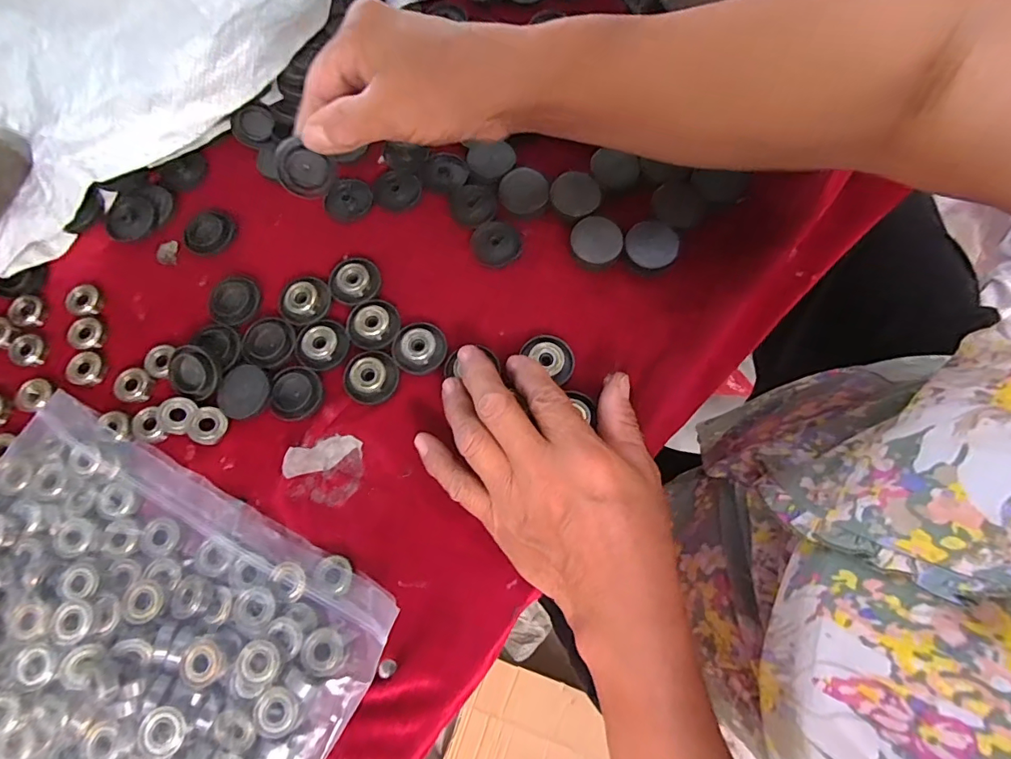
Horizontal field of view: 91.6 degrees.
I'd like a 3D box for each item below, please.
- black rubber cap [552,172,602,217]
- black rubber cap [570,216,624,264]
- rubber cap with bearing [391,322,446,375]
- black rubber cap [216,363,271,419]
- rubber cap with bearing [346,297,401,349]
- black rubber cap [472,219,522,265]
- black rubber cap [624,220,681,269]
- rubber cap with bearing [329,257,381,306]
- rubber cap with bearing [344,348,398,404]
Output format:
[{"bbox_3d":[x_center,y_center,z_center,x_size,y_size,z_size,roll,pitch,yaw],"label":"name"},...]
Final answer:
[{"bbox_3d":[0.047,-0.123,0.322,0.032,0.007,0.031,20,75,8],"label":"black rubber cap"},{"bbox_3d":[0.059,-0.090,0.315,0.032,0.004,0.032,-1,73,2],"label":"black rubber cap"},{"bbox_3d":[-0.054,-0.020,0.306,0.033,0.013,0.032,-1,73,2],"label":"rubber cap with bearing"},{"bbox_3d":[-0.160,0.007,0.299,0.032,0.005,0.033,-1,73,2],"label":"black rubber cap"},{"bbox_3d":[-0.084,-0.035,0.310,0.031,0.010,0.031,-1,73,2],"label":"rubber cap with bearing"},{"bbox_3d":[-0.007,-0.091,0.327,0.030,0.005,0.032,-1,73,2],"label":"black rubber cap"},{"bbox_3d":[0.093,-0.087,0.311,0.032,0.004,0.030,-1,73,2],"label":"black rubber cap"},{"bbox_3d":[-0.099,-0.065,0.321,0.030,0.012,0.033,-1,73,2],"label":"rubber cap with bearing"},{"bbox_3d":[-0.082,-0.002,0.299,0.031,0.011,0.032,-1,73,2],"label":"rubber cap with bearing"}]

